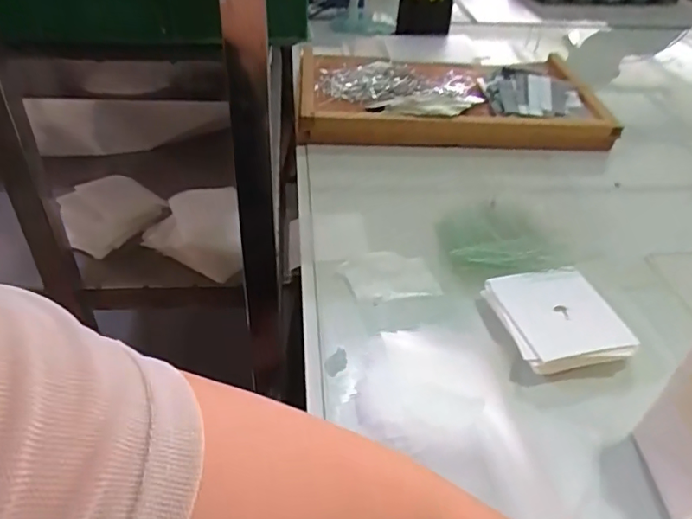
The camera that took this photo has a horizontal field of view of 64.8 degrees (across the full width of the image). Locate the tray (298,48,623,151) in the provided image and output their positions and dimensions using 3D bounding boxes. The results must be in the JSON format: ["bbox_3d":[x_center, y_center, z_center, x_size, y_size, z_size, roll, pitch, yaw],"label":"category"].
[{"bbox_3d":[0.161,-0.268,0.862,0.455,0.055,0.286,2,39,-2],"label":"tray"}]

